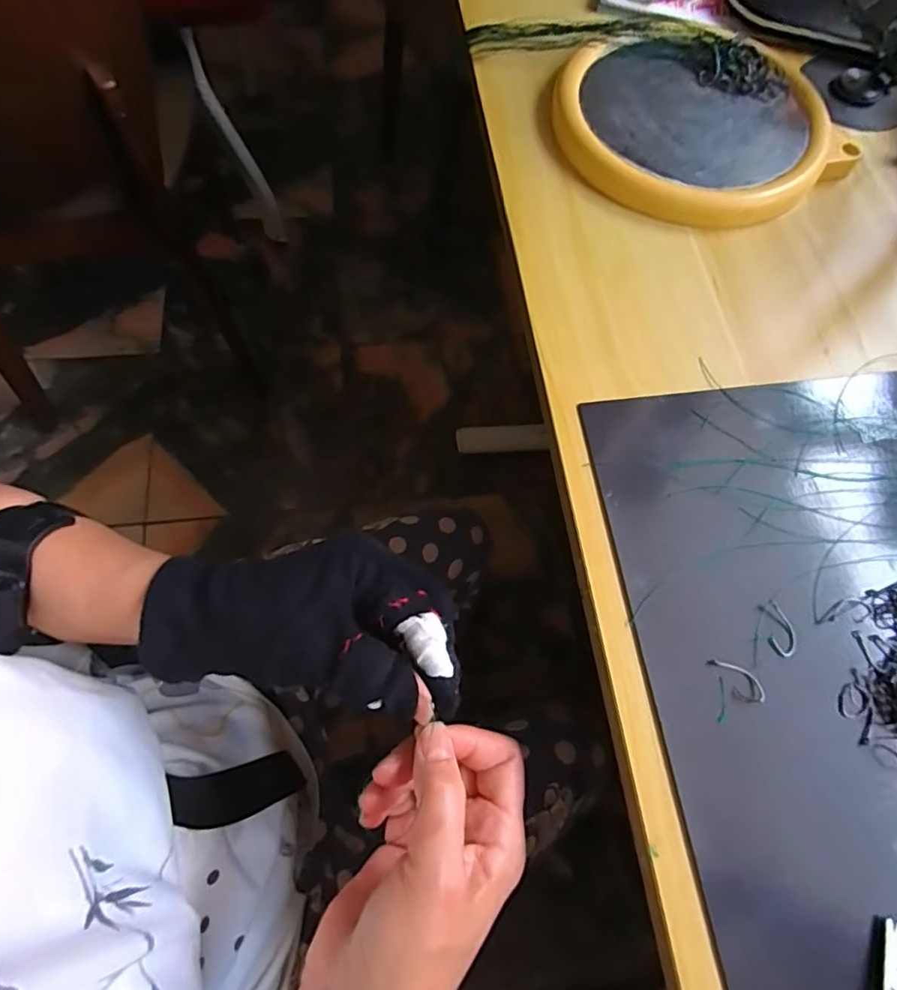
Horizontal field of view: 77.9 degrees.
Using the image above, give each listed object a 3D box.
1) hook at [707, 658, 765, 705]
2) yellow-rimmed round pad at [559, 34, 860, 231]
[{"bbox_3d":[0.128,0.082,0.247,0.026,0.004,0.014,34,71,12],"label":"hook"},{"bbox_3d":[0.167,-0.249,0.373,0.180,0.021,0.158,-8,68,-5],"label":"yellow-rimmed round pad"}]

